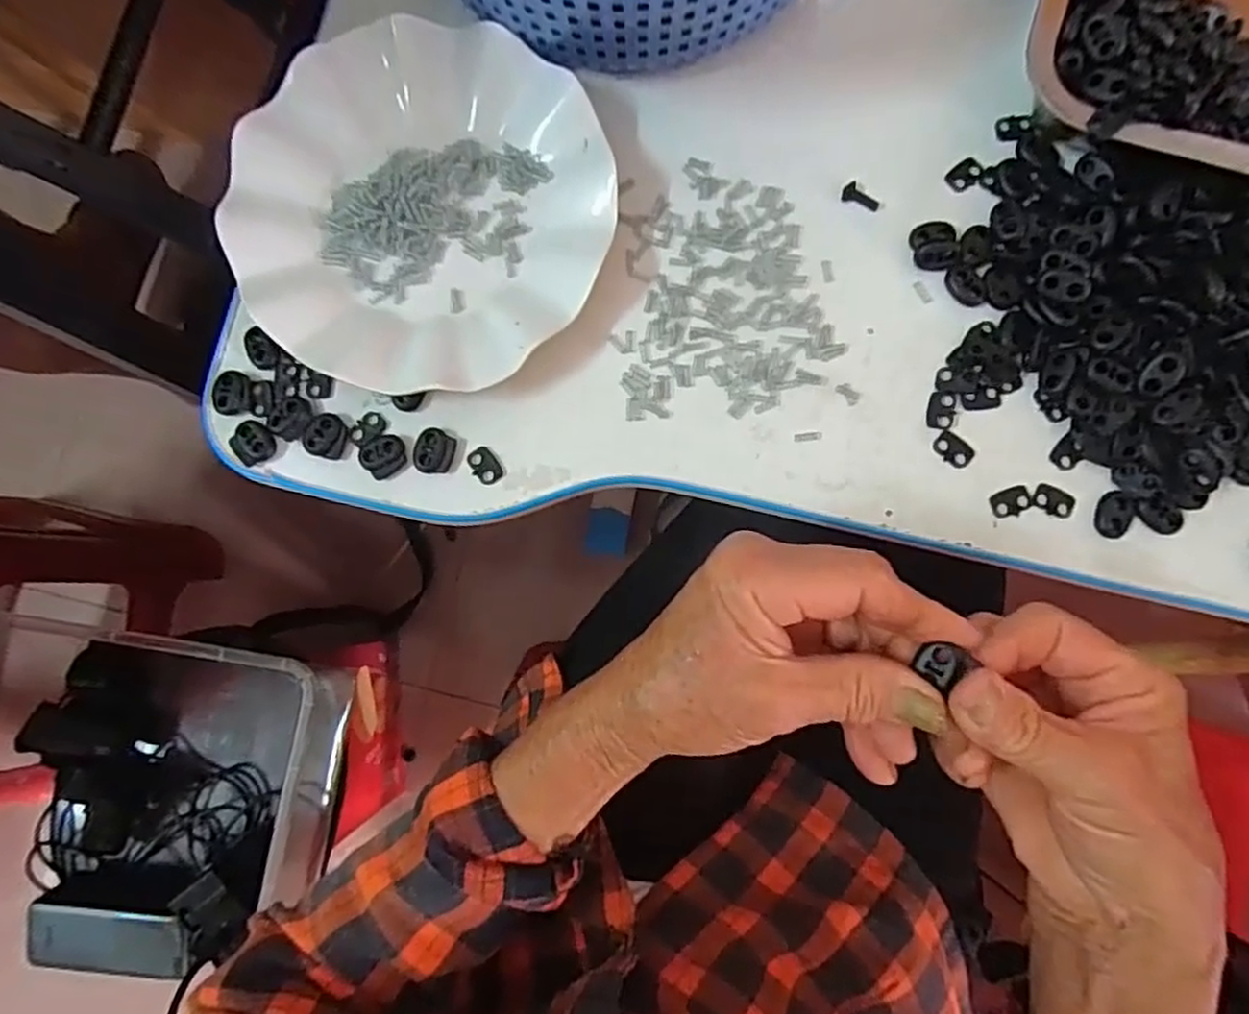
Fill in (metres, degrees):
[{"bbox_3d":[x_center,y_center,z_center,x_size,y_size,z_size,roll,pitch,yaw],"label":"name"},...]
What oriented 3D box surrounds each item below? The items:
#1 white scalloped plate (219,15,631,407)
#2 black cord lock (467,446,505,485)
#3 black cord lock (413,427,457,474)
[{"bbox_3d":[-0.100,-0.149,0.351,0.179,0.023,0.182,0,83,2],"label":"white scalloped plate"},{"bbox_3d":[-0.068,-0.020,0.346,0.014,0.004,0.019,-39,83,-3],"label":"black cord lock"},{"bbox_3d":[-0.092,-0.027,0.346,0.019,0.004,0.022,12,83,3],"label":"black cord lock"}]

